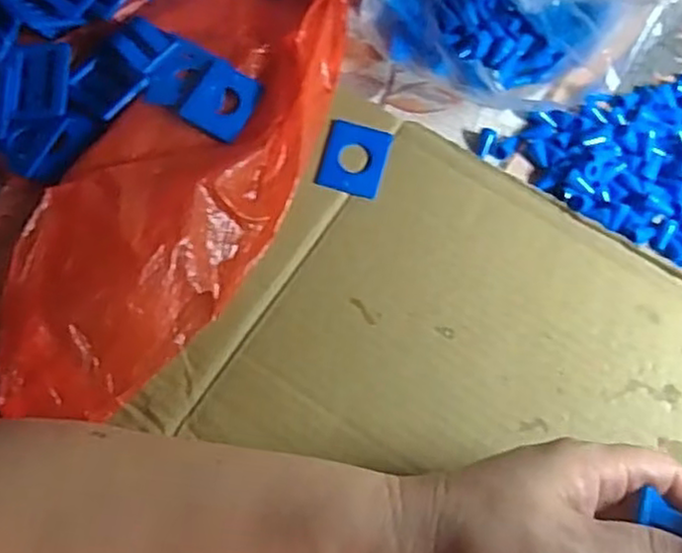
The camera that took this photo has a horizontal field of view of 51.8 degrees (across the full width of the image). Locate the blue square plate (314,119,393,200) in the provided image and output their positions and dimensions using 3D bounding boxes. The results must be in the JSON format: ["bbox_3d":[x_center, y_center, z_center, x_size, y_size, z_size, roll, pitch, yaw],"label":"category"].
[{"bbox_3d":[0.007,-0.065,0.383,0.034,0.004,0.042,15,68,4],"label":"blue square plate"}]

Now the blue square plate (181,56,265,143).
[{"bbox_3d":[-0.064,-0.095,0.381,0.031,0.007,0.041,21,69,6],"label":"blue square plate"}]

